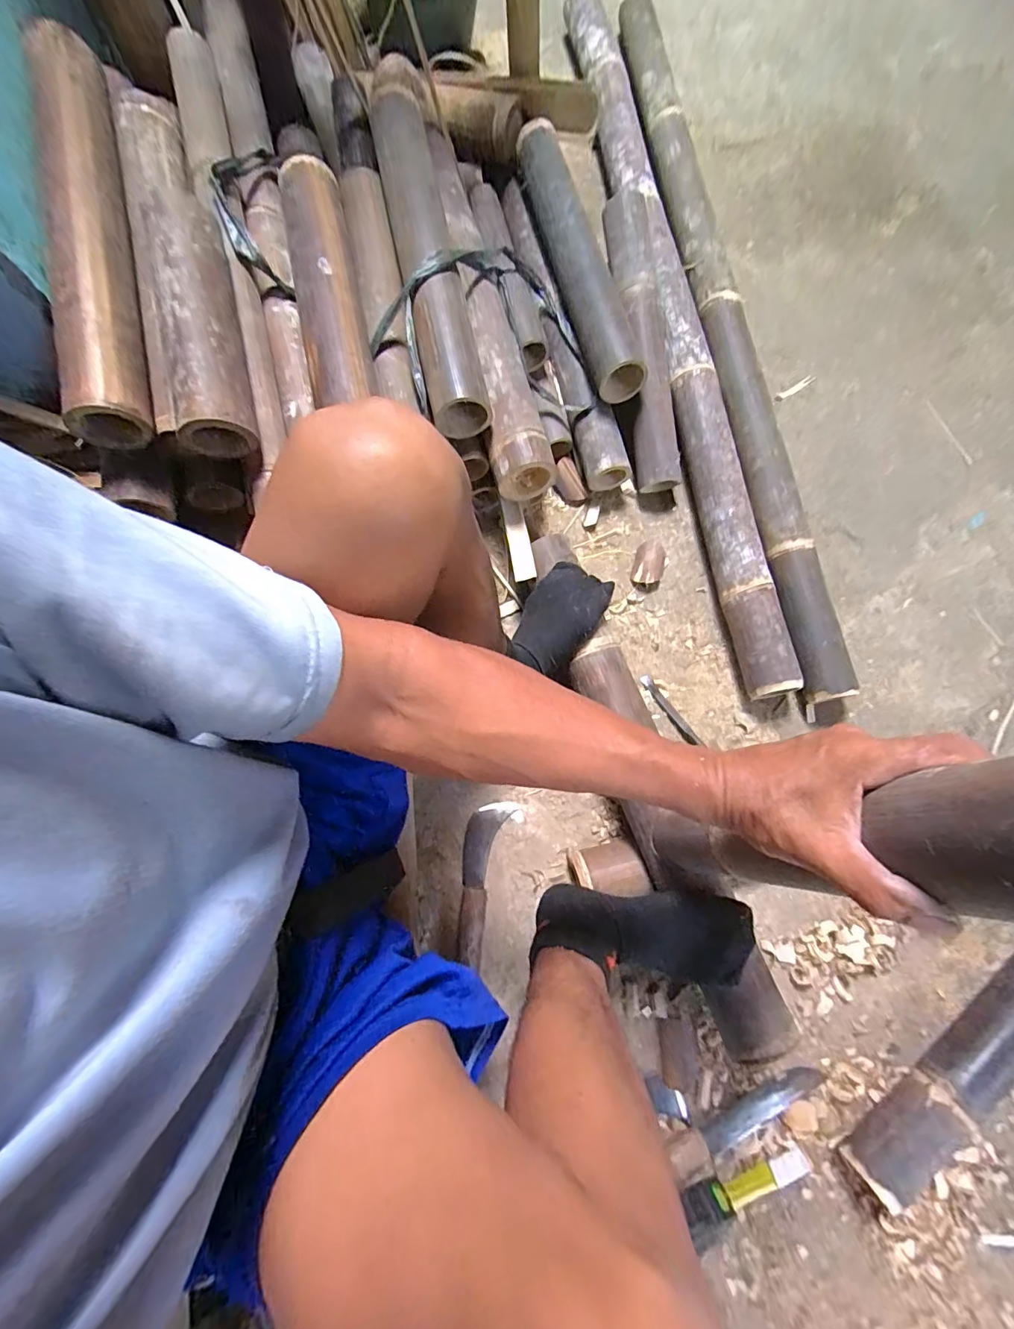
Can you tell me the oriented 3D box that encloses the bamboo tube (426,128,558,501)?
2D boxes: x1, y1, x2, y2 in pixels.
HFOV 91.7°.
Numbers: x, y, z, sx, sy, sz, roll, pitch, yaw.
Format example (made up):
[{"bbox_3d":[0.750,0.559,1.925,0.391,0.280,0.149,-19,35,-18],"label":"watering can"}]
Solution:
[{"bbox_3d":[-0.023,-0.479,0.713,0.082,0.084,0.508,-14,86,-3],"label":"bamboo tube"}]

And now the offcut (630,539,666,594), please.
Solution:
[{"bbox_3d":[0.221,-0.154,0.762,0.046,0.024,0.082,12,77,2],"label":"offcut"}]

